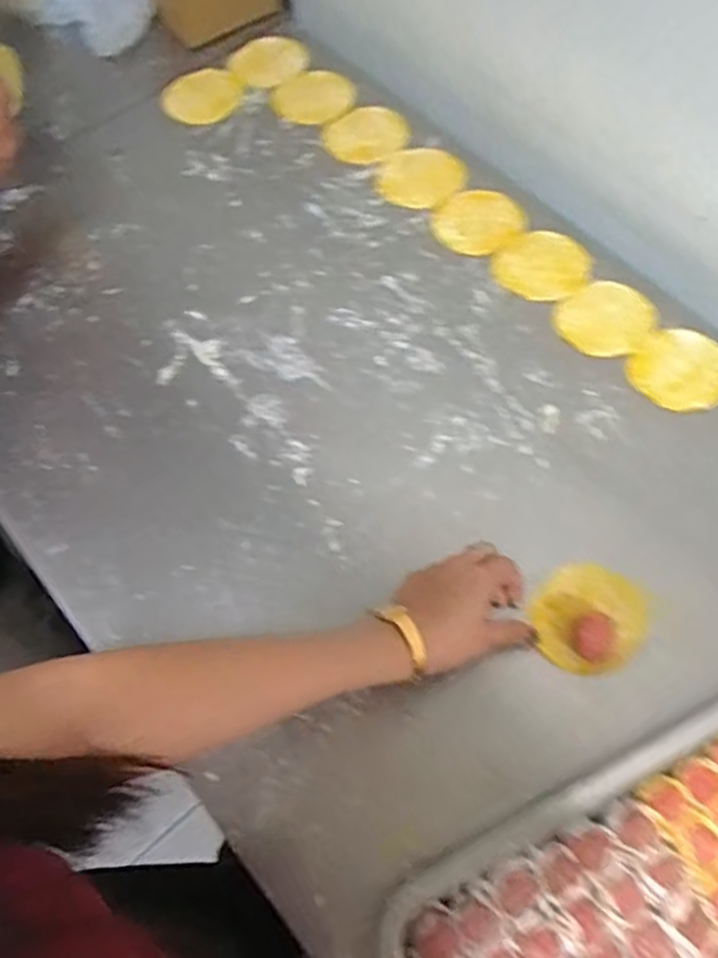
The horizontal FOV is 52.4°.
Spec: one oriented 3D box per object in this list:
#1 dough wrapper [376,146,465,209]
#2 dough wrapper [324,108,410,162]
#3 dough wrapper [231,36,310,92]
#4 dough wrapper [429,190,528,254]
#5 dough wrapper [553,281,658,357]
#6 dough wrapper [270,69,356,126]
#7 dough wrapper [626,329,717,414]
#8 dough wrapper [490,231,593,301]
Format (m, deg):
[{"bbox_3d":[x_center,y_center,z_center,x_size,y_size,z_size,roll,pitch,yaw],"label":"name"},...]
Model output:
[{"bbox_3d":[0.065,-0.320,0.771,0.094,0.004,0.080,-13,66,-3],"label":"dough wrapper"},{"bbox_3d":[0.007,-0.377,0.799,0.090,0.006,0.072,-25,73,-6],"label":"dough wrapper"},{"bbox_3d":[-0.107,-0.490,0.856,0.085,0.010,0.070,-40,78,-8],"label":"dough wrapper"},{"bbox_3d":[0.121,-0.261,0.741,0.091,0.007,0.073,-2,66,2],"label":"dough wrapper"},{"bbox_3d":[0.232,-0.150,0.682,0.093,0.006,0.076,-28,68,-10],"label":"dough wrapper"},{"bbox_3d":[-0.051,-0.431,0.830,0.088,0.011,0.088,-1,66,2],"label":"dough wrapper"},{"bbox_3d":[0.291,-0.098,0.659,0.091,0.004,0.081,-26,71,-8],"label":"dough wrapper"},{"bbox_3d":[0.180,-0.209,0.714,0.091,0.005,0.084,-1,66,2],"label":"dough wrapper"}]

